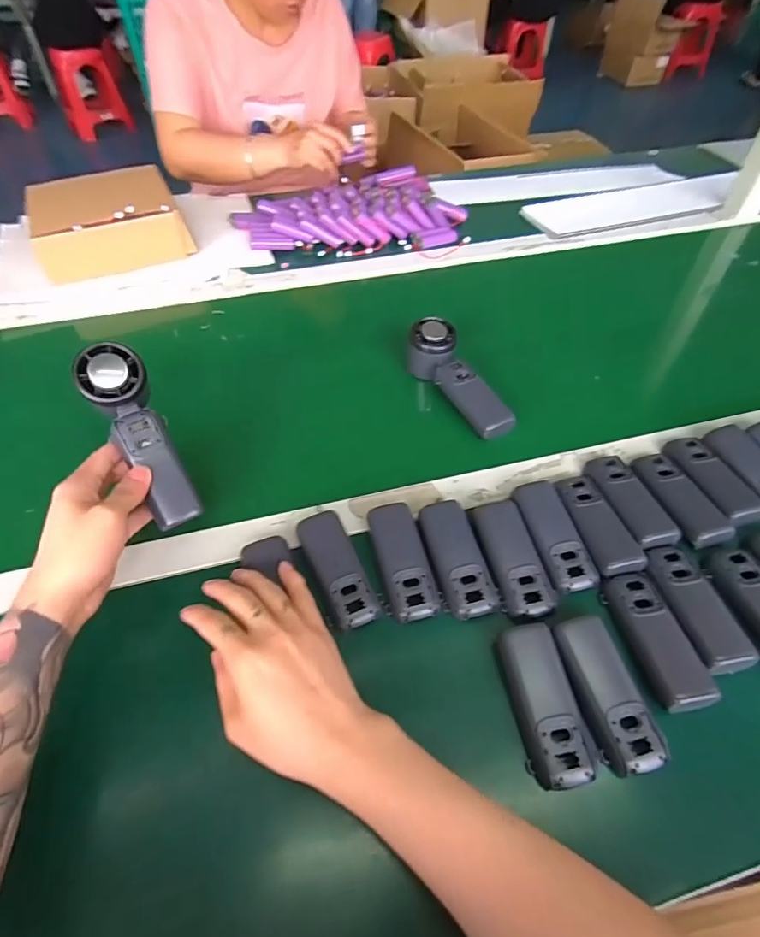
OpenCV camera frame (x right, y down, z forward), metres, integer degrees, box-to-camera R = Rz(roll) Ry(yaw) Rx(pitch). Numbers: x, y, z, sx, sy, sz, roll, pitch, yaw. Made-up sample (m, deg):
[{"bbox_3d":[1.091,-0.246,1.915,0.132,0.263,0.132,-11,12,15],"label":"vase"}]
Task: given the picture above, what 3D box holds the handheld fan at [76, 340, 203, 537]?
[{"bbox_3d":[-0.209,-0.028,0.442,0.047,0.033,0.164,-27,100,-21],"label":"handheld fan"}]

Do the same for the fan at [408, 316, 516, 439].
[{"bbox_3d":[0.087,-0.101,0.558,0.050,0.055,0.160,-22,54,-18],"label":"fan"}]

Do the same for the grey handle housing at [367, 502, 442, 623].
[{"bbox_3d":[0.020,0.082,0.438,0.040,0.023,0.107,-10,52,-9],"label":"grey handle housing"}]

